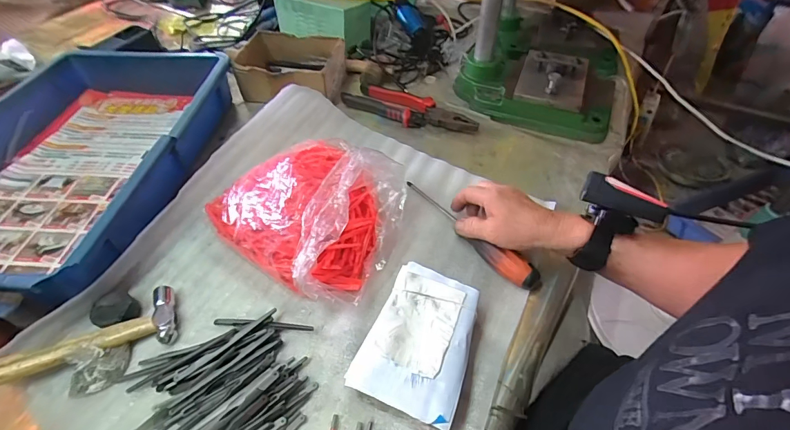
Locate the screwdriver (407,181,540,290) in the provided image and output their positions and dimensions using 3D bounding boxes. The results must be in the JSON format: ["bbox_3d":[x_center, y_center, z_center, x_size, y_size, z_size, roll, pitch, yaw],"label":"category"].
[{"bbox_3d":[0.088,0.013,0.467,0.029,0.036,0.201,-29,48,-22],"label":"screwdriver"}]

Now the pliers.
[{"bbox_3d":[0.023,-0.173,0.627,0.223,0.023,0.055,21,53,18],"label":"pliers"}]

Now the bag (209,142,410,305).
[{"bbox_3d":[-0.101,-0.017,0.437,0.214,0.113,0.160,28,55,23],"label":"bag"}]

